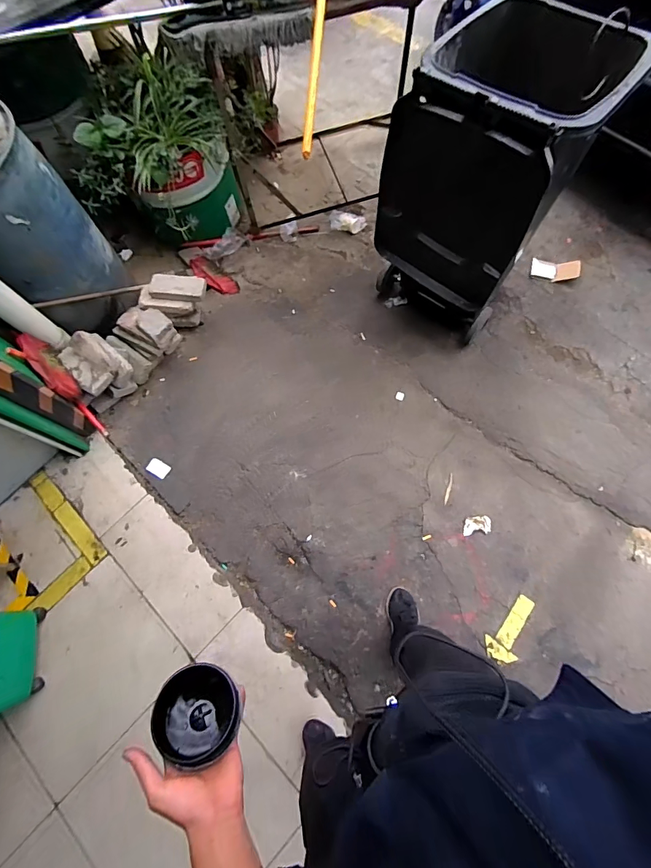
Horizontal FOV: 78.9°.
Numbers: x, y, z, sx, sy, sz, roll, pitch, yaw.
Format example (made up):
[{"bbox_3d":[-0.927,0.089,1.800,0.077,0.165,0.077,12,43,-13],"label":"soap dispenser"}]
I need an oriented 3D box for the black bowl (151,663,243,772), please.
[{"bbox_3d":[-0.165,0.357,0.514,0.098,0.062,0.101,1,68,-2],"label":"black bowl"}]

